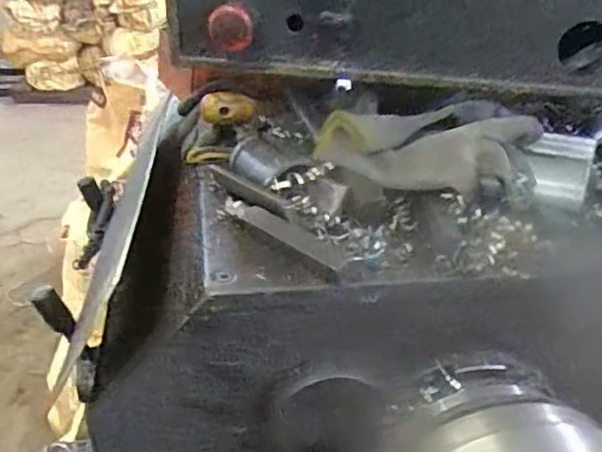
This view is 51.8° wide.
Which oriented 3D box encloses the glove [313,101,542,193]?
[{"bbox_3d":[0.108,-0.070,0.536,0.184,0.048,0.077,8,30,11],"label":"glove"}]

